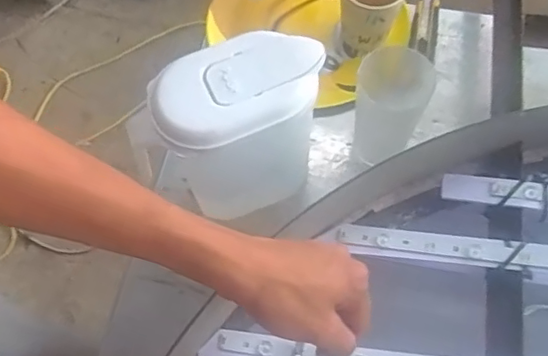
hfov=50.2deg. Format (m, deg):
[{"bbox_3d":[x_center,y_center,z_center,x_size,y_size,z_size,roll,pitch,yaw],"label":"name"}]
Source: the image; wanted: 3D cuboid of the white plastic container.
[{"bbox_3d":[-0.025,-0.034,0.569,0.146,0.213,0.105,-23,65,-8],"label":"white plastic container"}]

